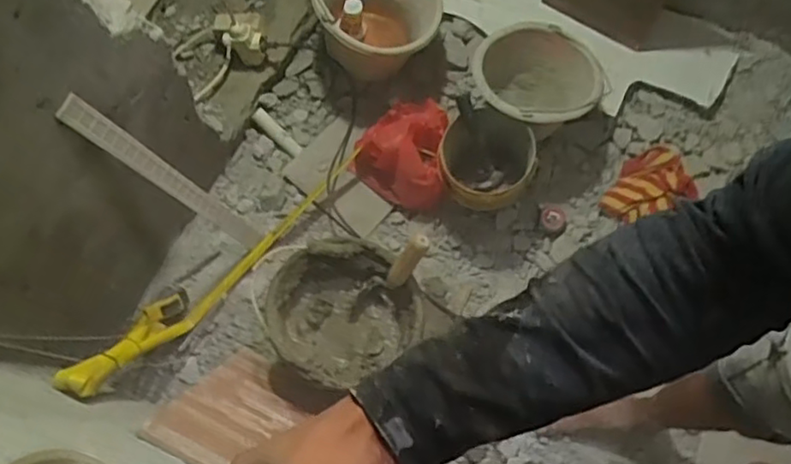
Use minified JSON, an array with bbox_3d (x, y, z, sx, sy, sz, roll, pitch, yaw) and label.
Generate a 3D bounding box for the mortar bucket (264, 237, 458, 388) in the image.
[{"bbox_3d":[-0.088,0.161,1.251,0.280,0.214,0.265,0,76,0],"label":"mortar bucket"}]

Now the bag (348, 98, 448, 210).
[{"bbox_3d":[0.027,-0.174,1.391,0.215,0.158,0.199,24,77,6],"label":"bag"}]

